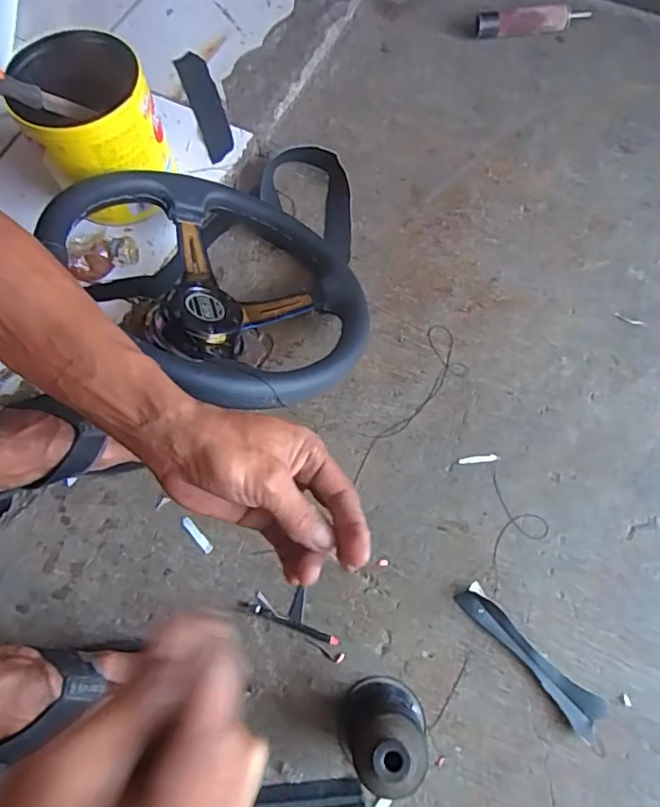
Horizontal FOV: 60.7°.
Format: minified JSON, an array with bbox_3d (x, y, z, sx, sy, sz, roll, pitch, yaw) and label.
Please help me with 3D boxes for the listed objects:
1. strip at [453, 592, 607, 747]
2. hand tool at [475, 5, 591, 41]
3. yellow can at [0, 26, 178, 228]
[{"bbox_3d":[0.192,0.248,0.549,0.165,0.012,0.037,42,77,14],"label":"strip"},{"bbox_3d":[0.301,-0.569,0.836,0.166,0.037,0.033,-3,71,1],"label":"hand tool"},{"bbox_3d":[-0.277,-0.325,0.682,0.144,0.162,0.171,-42,75,-12],"label":"yellow can"}]

